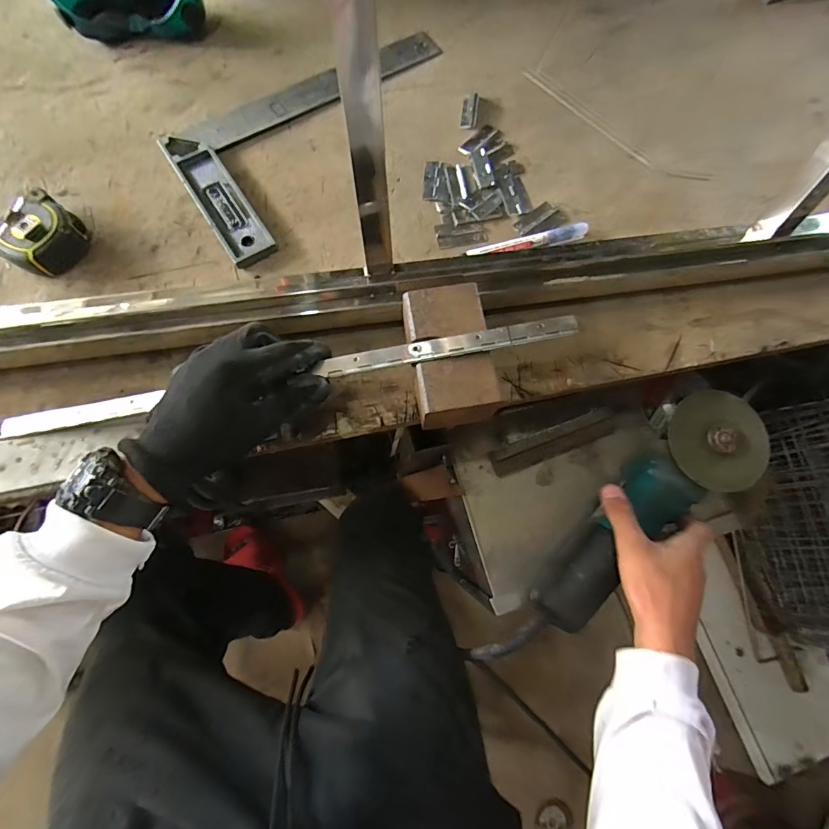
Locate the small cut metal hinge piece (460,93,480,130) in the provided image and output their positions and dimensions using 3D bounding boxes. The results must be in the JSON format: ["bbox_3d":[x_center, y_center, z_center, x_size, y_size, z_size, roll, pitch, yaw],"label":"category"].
[{"bbox_3d":[0.065,-0.354,0.493,0.019,0.008,0.047,8,73,1],"label":"small cut metal hinge piece"}]

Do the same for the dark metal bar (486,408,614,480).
[{"bbox_3d":[0.160,0.032,0.489,0.150,0.023,0.031,-20,75,-7],"label":"dark metal bar"}]

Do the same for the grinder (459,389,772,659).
[{"bbox_3d":[0.207,0.128,0.441,0.369,0.079,0.088,-45,79,-1],"label":"grinder"}]

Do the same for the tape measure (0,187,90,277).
[{"bbox_3d":[-0.365,-0.174,0.413,0.064,0.035,0.073,32,75,8],"label":"tape measure"}]

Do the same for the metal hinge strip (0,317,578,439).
[{"bbox_3d":[-0.119,-0.028,0.355,0.489,0.012,0.019,-9,73,6],"label":"metal hinge strip"}]

